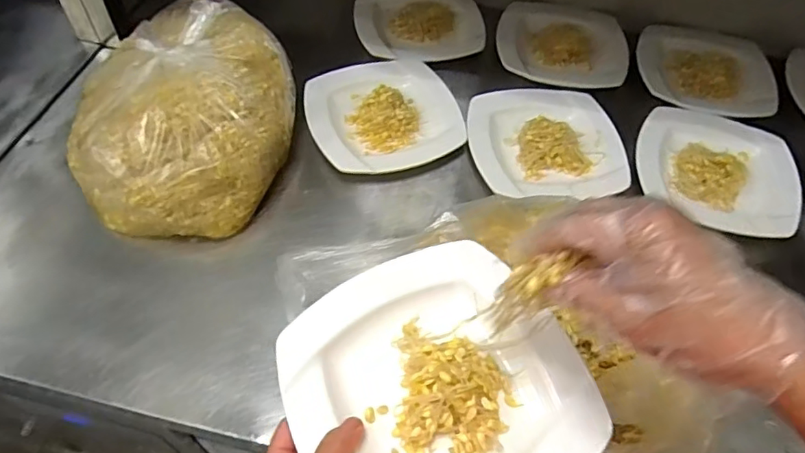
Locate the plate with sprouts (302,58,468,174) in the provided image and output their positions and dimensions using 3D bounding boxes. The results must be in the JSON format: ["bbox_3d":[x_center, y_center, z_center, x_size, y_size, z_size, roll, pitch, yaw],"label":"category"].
[{"bbox_3d":[-0.029,-0.158,0.743,0.201,0.048,0.191,-17,58,-16],"label":"plate with sprouts"}]

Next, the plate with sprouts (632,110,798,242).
[{"bbox_3d":[0.417,-0.077,0.717,0.205,0.036,0.193,19,55,8],"label":"plate with sprouts"}]

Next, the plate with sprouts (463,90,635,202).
[{"bbox_3d":[0.191,-0.116,0.725,0.201,0.036,0.190,-5,55,-9],"label":"plate with sprouts"}]

